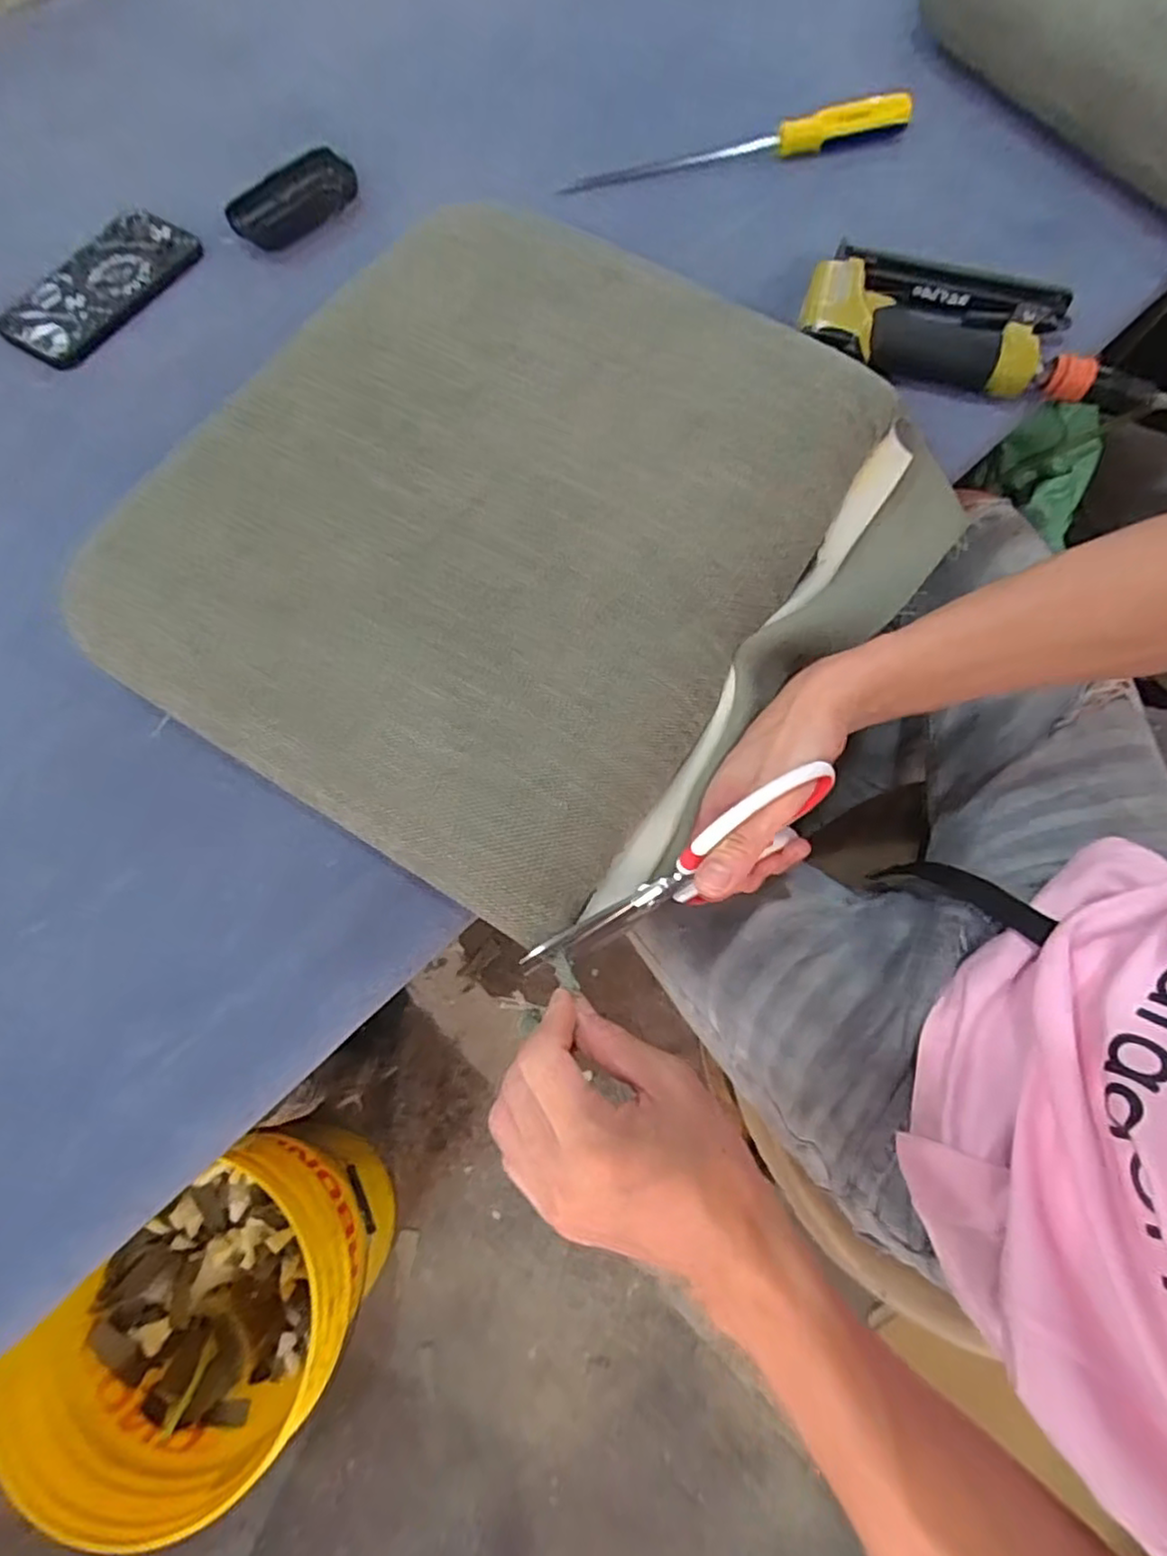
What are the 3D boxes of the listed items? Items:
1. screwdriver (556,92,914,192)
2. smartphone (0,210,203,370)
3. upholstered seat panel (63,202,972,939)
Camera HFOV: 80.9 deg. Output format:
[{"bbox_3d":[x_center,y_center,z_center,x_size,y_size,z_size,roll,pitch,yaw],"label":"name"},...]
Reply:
[{"bbox_3d":[0.143,-0.558,0.603,0.305,0.026,0.032,-14,72,-4],"label":"screwdriver"},{"bbox_3d":[-0.394,-0.402,0.559,0.077,0.012,0.161,31,75,10],"label":"smartphone"},{"bbox_3d":[-0.032,-0.162,0.434,0.422,0.062,0.427,31,75,11],"label":"upholstered seat panel"}]

